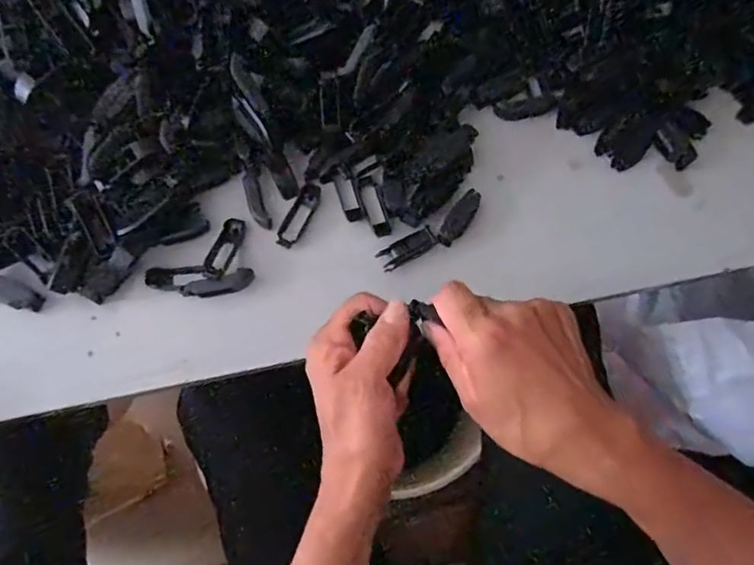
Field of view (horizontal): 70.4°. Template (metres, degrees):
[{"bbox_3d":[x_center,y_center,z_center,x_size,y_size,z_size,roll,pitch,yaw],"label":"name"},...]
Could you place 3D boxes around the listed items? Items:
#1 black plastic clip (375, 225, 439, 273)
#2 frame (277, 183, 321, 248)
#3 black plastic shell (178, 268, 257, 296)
[{"bbox_3d":[0.024,-0.026,0.417,0.046,0.010,0.018,-26,74,-9],"label":"black plastic clip"},{"bbox_3d":[-0.062,-0.053,0.425,0.016,0.010,0.055,26,74,7],"label":"frame"},{"bbox_3d":[-0.121,0.003,0.407,0.054,0.013,0.016,-17,73,-6],"label":"black plastic shell"}]

